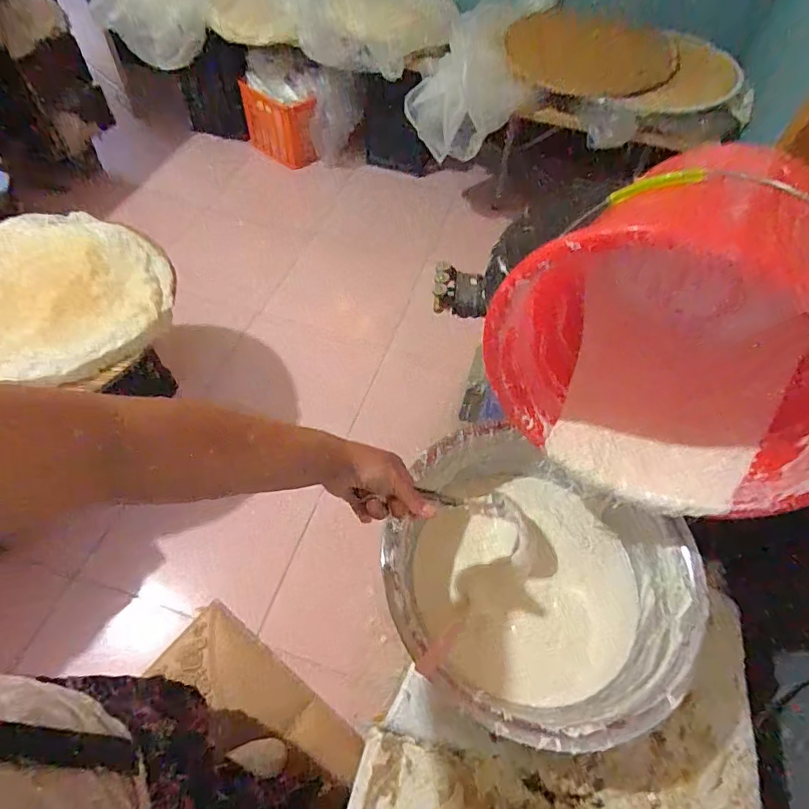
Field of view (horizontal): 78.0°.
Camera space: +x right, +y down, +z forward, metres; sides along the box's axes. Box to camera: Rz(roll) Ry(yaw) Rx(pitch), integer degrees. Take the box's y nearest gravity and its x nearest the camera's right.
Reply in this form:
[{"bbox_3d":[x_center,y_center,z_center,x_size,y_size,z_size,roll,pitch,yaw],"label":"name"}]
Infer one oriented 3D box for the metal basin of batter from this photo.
[{"bbox_3d":[0.169,0.246,0.705,0.399,0.154,0.363,2,56,-3],"label":"metal basin of batter"}]

